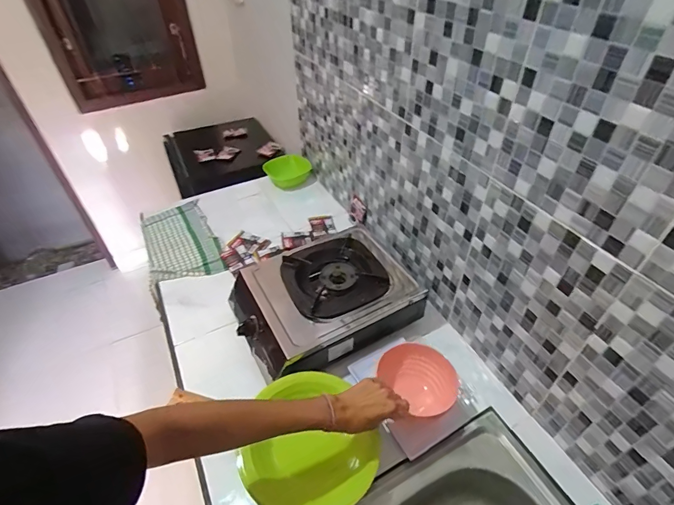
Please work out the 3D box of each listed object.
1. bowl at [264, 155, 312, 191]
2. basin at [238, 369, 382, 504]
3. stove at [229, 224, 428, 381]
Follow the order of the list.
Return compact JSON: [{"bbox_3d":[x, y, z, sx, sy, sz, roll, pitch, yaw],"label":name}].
[{"bbox_3d":[-0.176,-0.287,1.334,0.127,0.069,0.151,-25,48,-24],"label":"bowl"},{"bbox_3d":[-0.051,0.320,0.642,0.216,0.068,0.223,-1,43,1],"label":"basin"},{"bbox_3d":[-0.039,0.098,0.866,0.355,0.116,0.280,-23,46,-21],"label":"stove"}]

